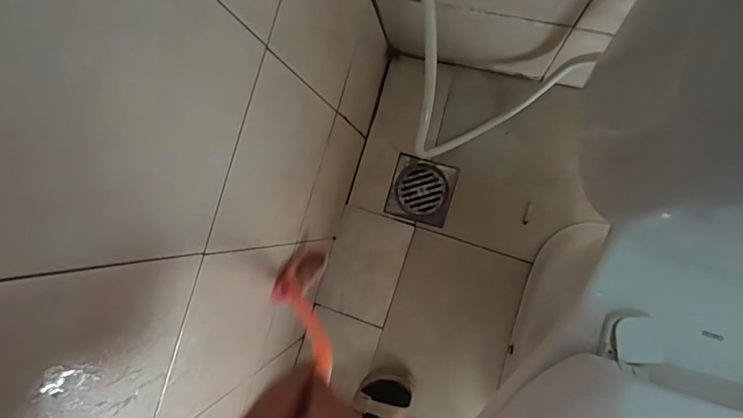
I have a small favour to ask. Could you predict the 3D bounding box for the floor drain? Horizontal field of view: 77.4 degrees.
[{"bbox_3d":[0.095,-0.035,0.876,0.116,0.010,0.116,16,91,9],"label":"floor drain"}]

